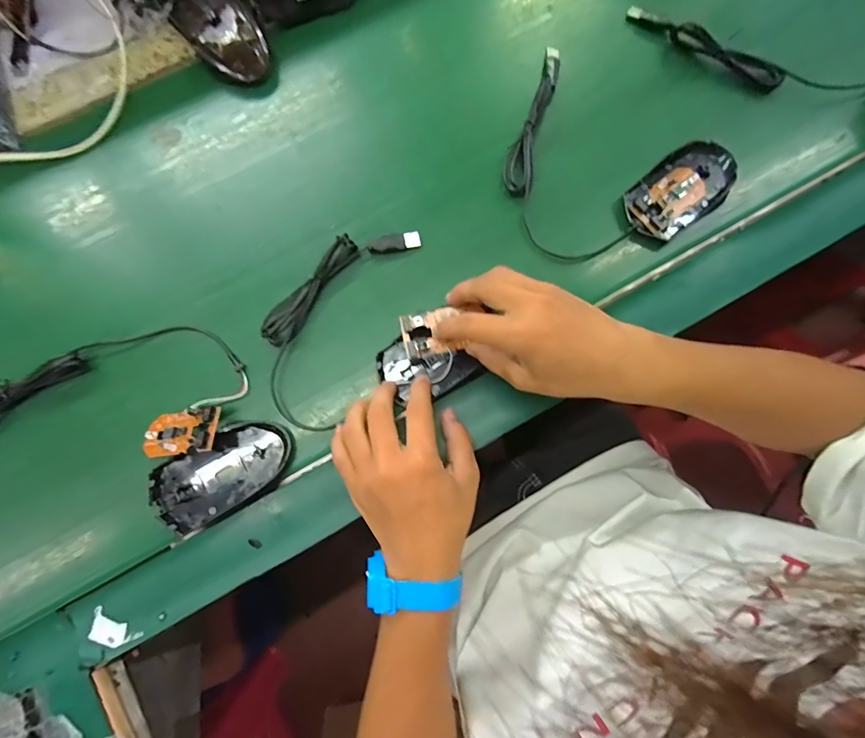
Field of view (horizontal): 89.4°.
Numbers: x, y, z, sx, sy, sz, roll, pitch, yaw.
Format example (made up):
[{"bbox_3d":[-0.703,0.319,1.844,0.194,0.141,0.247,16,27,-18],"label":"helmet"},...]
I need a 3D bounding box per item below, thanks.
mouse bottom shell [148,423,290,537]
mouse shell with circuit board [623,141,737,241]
[{"bbox_3d":[-0.170,0.085,0.351,0.110,0.019,0.056,-28,81,-5],"label":"mouse bottom shell"},{"bbox_3d":[0.225,-0.163,0.393,0.109,0.020,0.060,-34,82,-6],"label":"mouse shell with circuit board"}]

